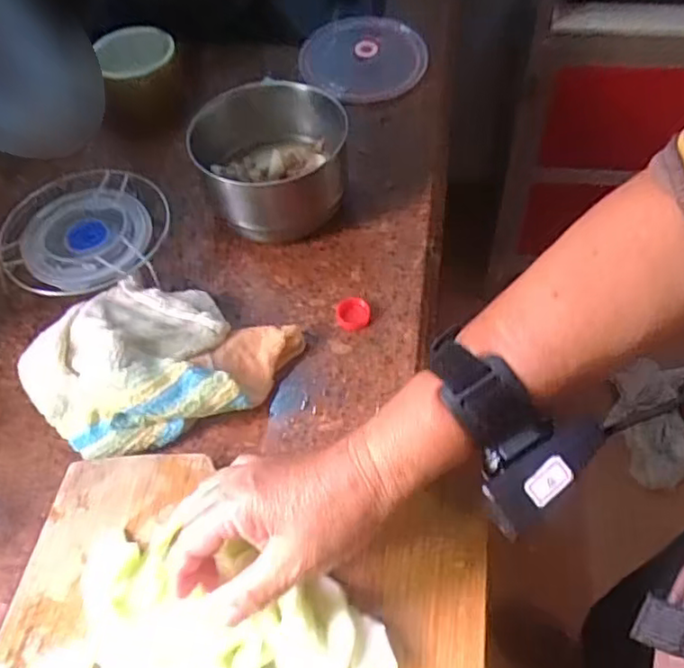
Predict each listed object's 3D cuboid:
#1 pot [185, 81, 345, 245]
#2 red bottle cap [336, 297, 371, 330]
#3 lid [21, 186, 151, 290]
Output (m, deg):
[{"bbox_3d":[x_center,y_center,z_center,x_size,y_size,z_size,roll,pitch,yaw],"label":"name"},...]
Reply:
[{"bbox_3d":[-0.063,-0.156,0.595,0.135,0.098,0.145,-2,54,3],"label":"pot"},{"bbox_3d":[0.010,-0.017,0.545,0.029,0.011,0.029,-2,54,3],"label":"red bottle cap"},{"bbox_3d":[-0.217,-0.084,0.557,0.097,0.025,0.110,40,70,21],"label":"lid"}]

